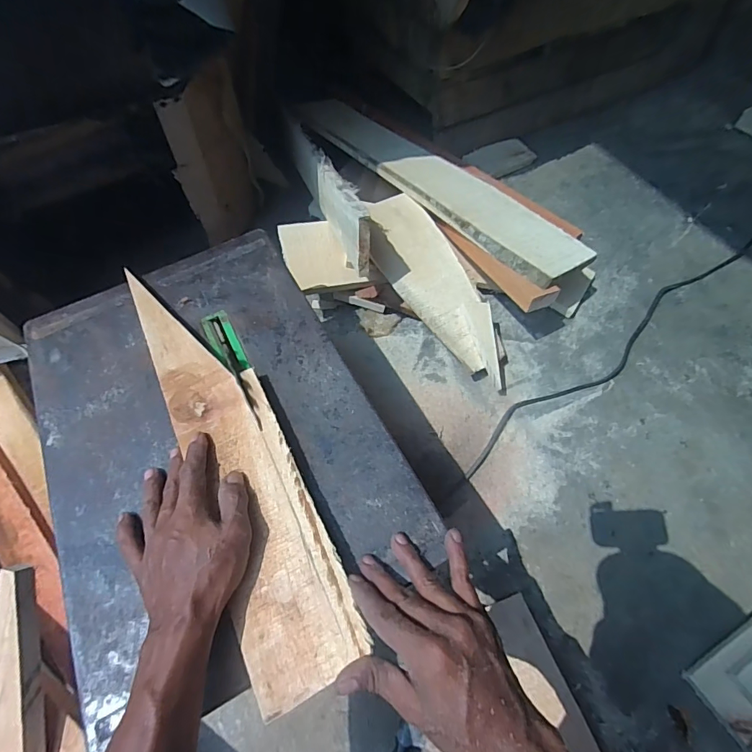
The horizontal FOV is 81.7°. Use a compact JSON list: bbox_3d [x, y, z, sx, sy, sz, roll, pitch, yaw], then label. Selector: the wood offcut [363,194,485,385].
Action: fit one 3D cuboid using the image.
[{"bbox_3d":[0.093,-0.172,0.769,0.139,0.031,0.372,-22,74,-12],"label":"wood offcut"}]

